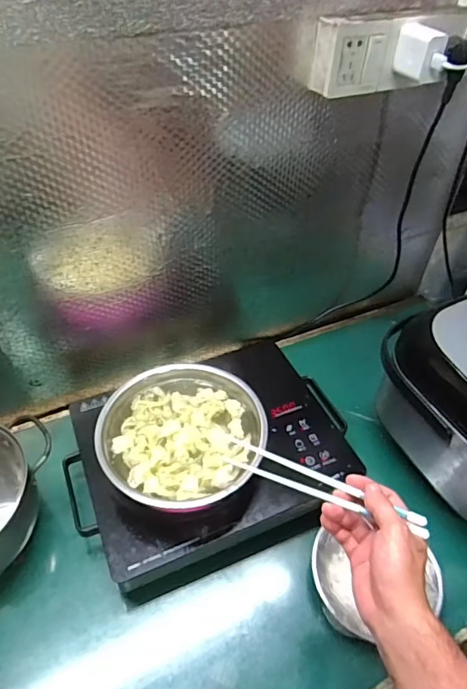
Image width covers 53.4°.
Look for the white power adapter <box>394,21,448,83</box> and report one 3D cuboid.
[{"bbox_3d":[0.247,-0.388,0.616,0.030,0.059,0.058,-15,48,-18],"label":"white power adapter"}]

